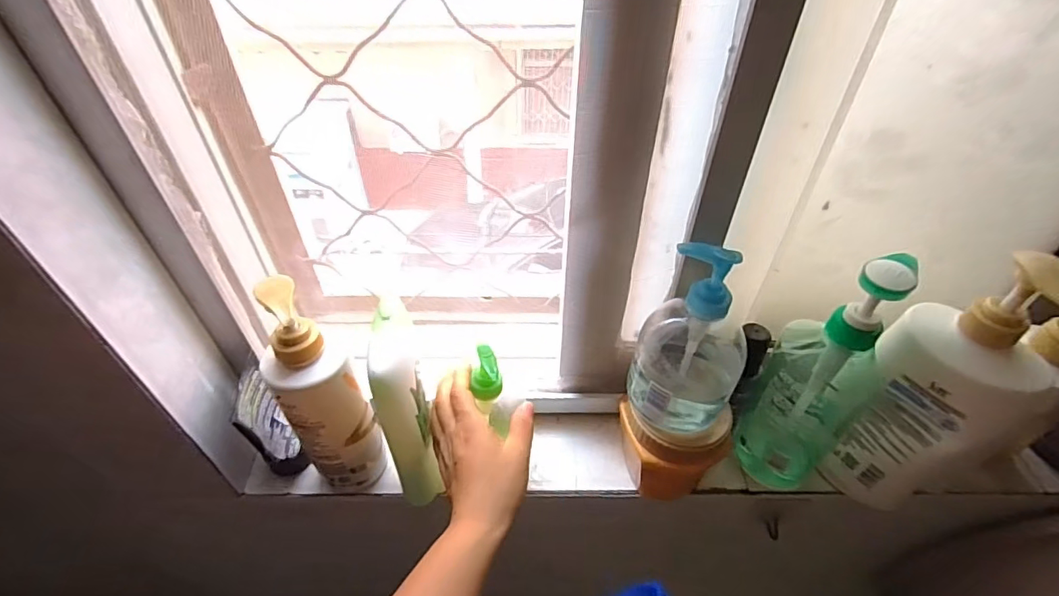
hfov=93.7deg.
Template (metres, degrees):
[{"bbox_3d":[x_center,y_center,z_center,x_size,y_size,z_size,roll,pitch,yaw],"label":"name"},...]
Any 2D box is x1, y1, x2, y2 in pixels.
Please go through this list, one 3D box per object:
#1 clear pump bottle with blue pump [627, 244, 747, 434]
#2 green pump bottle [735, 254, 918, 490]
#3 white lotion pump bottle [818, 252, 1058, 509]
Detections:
[{"bbox_3d":[0.136,0.034,0.399,0.078,0.170,0.092,29,50,26],"label":"clear pump bottle with blue pump"},{"bbox_3d":[0.255,0.074,0.440,0.079,0.262,0.080,-31,53,-30],"label":"green pump bottle"},{"bbox_3d":[0.343,0.074,0.408,0.090,0.264,0.088,-15,46,-16],"label":"white lotion pump bottle"}]

